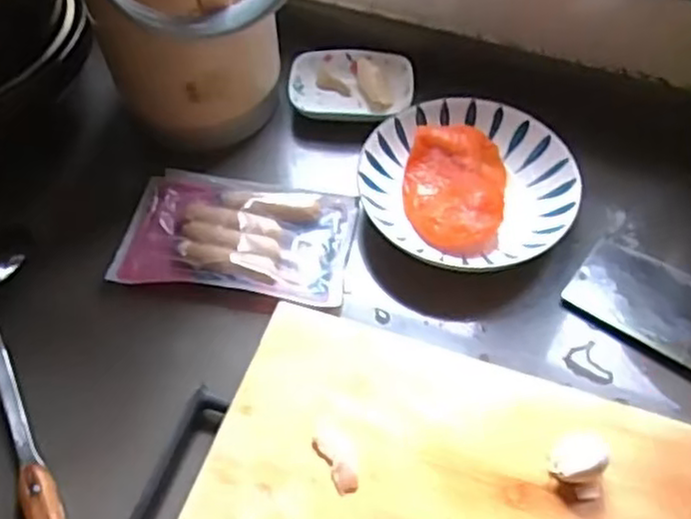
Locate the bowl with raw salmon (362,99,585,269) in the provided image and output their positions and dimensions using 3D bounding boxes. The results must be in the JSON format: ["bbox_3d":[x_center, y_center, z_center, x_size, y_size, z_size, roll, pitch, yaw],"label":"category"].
[{"bbox_3d":[0.101,-0.062,0.595,0.169,0.038,0.159,0,56,0],"label":"bowl with raw salmon"}]

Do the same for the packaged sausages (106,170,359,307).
[{"bbox_3d":[-0.087,-0.025,0.572,0.179,0.016,0.108,8,58,8],"label":"packaged sausages"}]

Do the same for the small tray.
[{"bbox_3d":[0.006,-0.165,0.671,0.112,0.022,0.072,0,56,0],"label":"small tray"}]

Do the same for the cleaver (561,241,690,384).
[{"bbox_3d":[0.305,0.071,0.519,0.281,0.019,0.100,31,64,23],"label":"cleaver"}]

